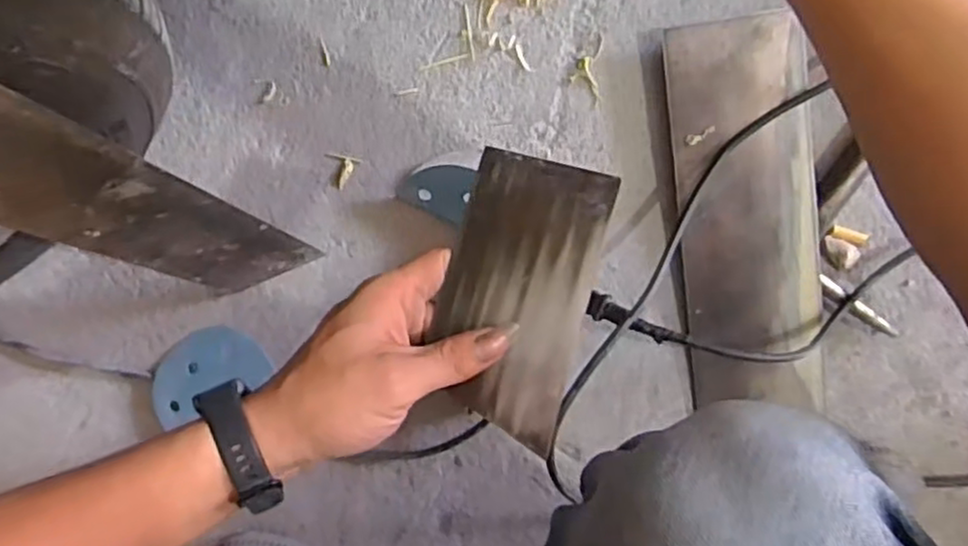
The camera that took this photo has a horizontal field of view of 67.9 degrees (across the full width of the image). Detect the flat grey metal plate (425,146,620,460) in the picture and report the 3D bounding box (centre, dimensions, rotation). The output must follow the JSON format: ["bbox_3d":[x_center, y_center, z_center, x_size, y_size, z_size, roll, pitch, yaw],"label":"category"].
[{"bbox_3d":[0.017,0.009,0.367,0.072,0.005,0.140,15,81,8],"label":"flat grey metal plate"}]

